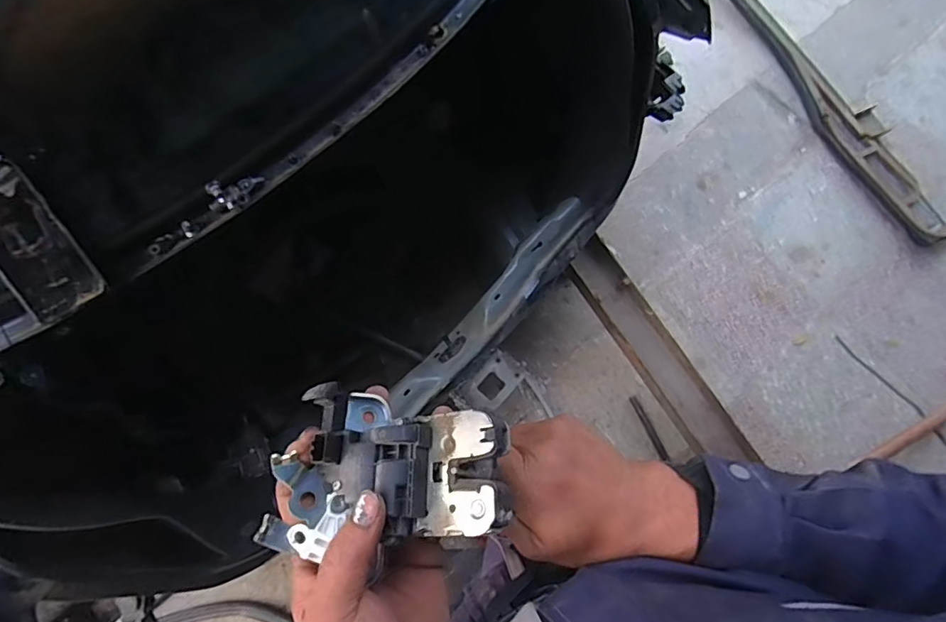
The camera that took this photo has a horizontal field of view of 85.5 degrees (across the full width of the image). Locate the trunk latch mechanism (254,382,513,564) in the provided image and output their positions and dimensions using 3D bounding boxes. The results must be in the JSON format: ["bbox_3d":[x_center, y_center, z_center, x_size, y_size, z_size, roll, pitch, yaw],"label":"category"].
[{"bbox_3d":[-0.051,0.096,0.319,0.137,0.051,0.094,2,69,0],"label":"trunk latch mechanism"}]

